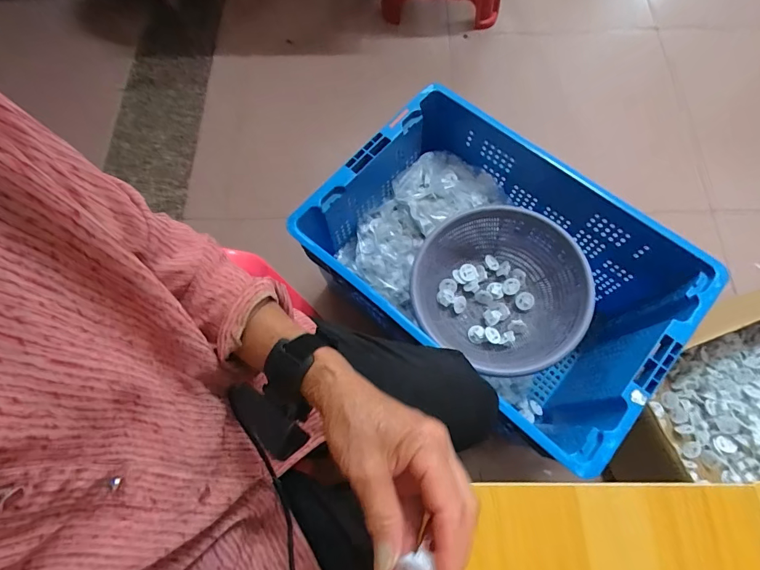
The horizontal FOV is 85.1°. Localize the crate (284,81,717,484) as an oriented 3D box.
[{"bbox_3d":[0.197,-0.018,0.791,0.572,0.294,0.394,38,76,14],"label":"crate"}]

